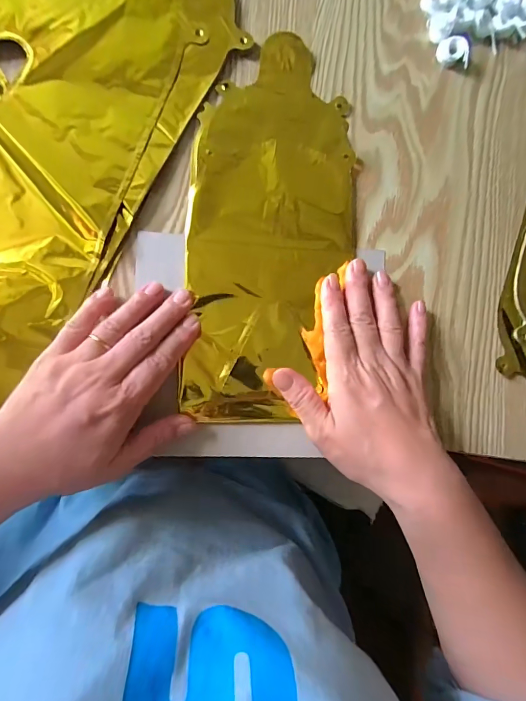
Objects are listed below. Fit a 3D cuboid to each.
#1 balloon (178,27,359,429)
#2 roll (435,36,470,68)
[{"bbox_3d":[0.005,-0.095,0.292,0.125,0.006,0.294,10,85,-7],"label":"balloon"},{"bbox_3d":[0.158,-0.248,0.314,0.022,0.012,0.025,6,86,-7],"label":"roll"}]

